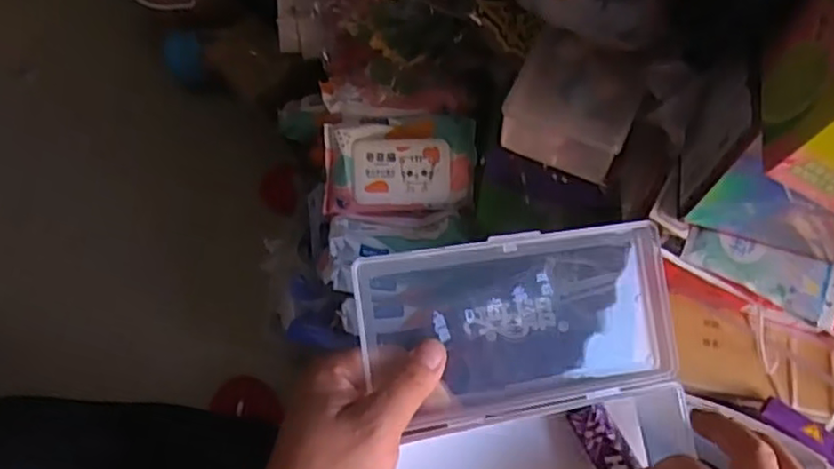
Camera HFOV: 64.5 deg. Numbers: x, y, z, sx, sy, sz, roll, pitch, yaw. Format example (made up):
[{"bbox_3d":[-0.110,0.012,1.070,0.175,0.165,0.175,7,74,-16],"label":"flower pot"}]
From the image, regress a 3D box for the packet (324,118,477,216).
[{"bbox_3d":[-0.017,-0.068,0.661,0.150,0.032,0.090,-1,96,3],"label":"packet"}]

